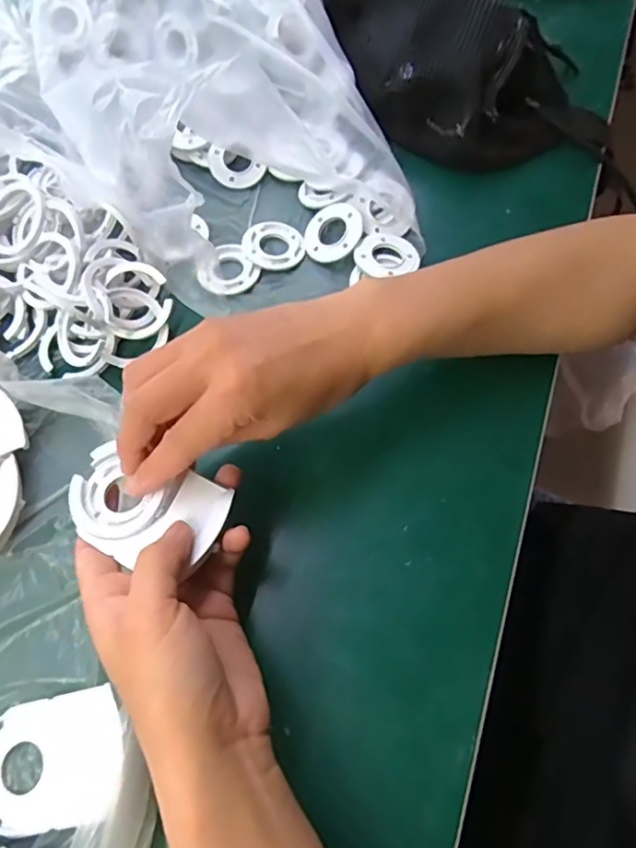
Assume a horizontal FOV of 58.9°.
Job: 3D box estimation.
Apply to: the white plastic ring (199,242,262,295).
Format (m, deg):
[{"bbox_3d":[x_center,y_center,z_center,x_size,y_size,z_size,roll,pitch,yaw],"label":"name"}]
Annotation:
[{"bbox_3d":[-0.061,-0.110,0.400,0.039,0.009,0.043,18,63,8],"label":"white plastic ring"}]

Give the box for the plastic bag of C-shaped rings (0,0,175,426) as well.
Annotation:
[{"bbox_3d":[-0.246,-0.180,0.399,0.217,0.079,0.429,-42,71,-14],"label":"plastic bag of C-shaped rings"}]

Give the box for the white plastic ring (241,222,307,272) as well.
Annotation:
[{"bbox_3d":[-0.032,-0.129,0.406,0.042,0.009,0.042,-1,66,3],"label":"white plastic ring"}]

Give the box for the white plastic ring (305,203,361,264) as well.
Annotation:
[{"bbox_3d":[0.010,-0.136,0.402,0.042,0.007,0.045,-5,77,24],"label":"white plastic ring"}]

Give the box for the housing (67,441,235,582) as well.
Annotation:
[{"bbox_3d":[-0.087,0.043,0.285,0.082,0.013,0.050,19,69,11],"label":"housing"}]

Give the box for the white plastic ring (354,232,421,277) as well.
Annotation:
[{"bbox_3d":[0.047,-0.120,0.392,0.044,0.008,0.040,-13,66,-3],"label":"white plastic ring"}]

